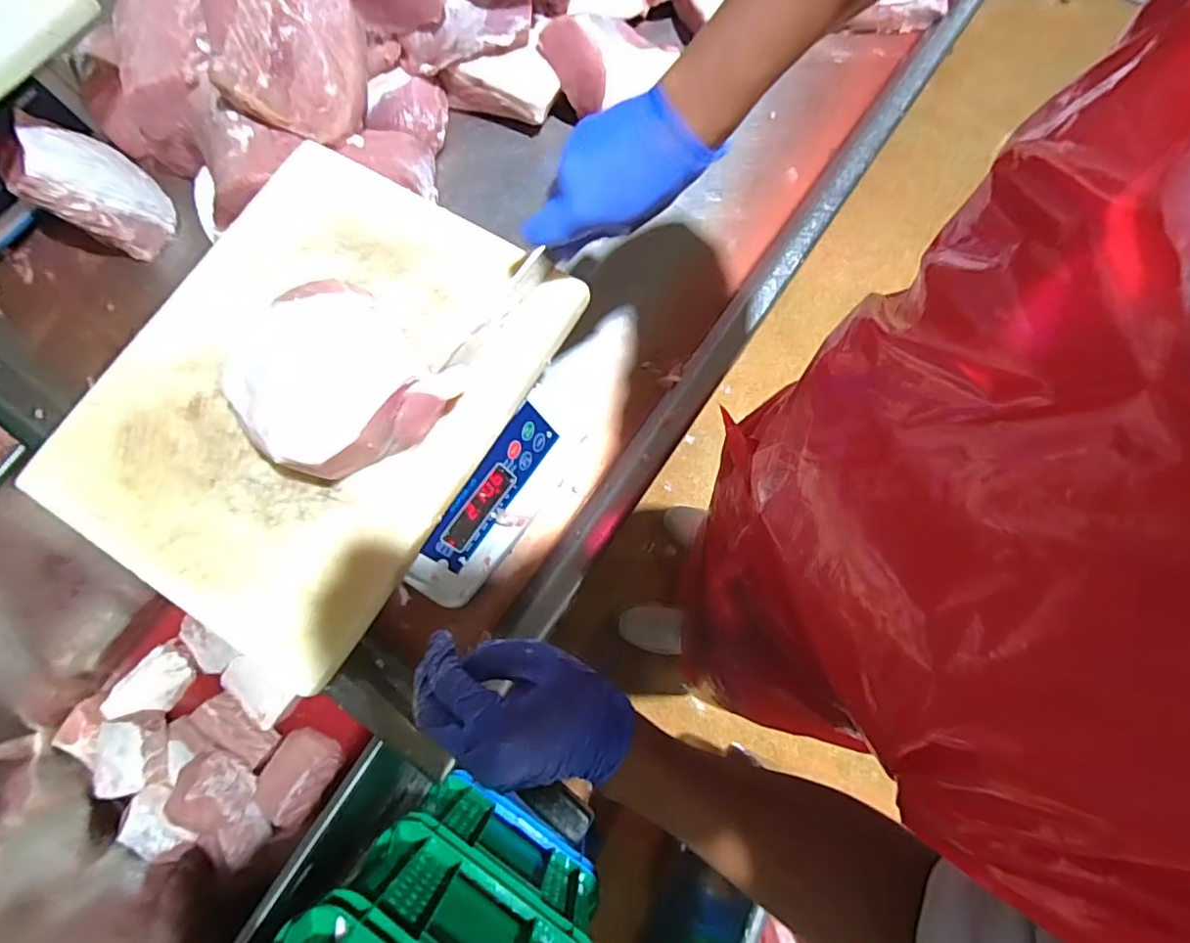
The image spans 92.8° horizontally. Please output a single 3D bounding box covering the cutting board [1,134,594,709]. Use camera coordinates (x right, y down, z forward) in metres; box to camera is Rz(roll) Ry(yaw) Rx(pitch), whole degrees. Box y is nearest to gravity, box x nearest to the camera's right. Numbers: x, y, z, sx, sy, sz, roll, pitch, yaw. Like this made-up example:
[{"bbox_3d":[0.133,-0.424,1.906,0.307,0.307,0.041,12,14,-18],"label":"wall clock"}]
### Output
[{"bbox_3d":[-0.232,-0.075,0.458,0.316,0.024,0.372,32,78,10],"label":"cutting board"}]

